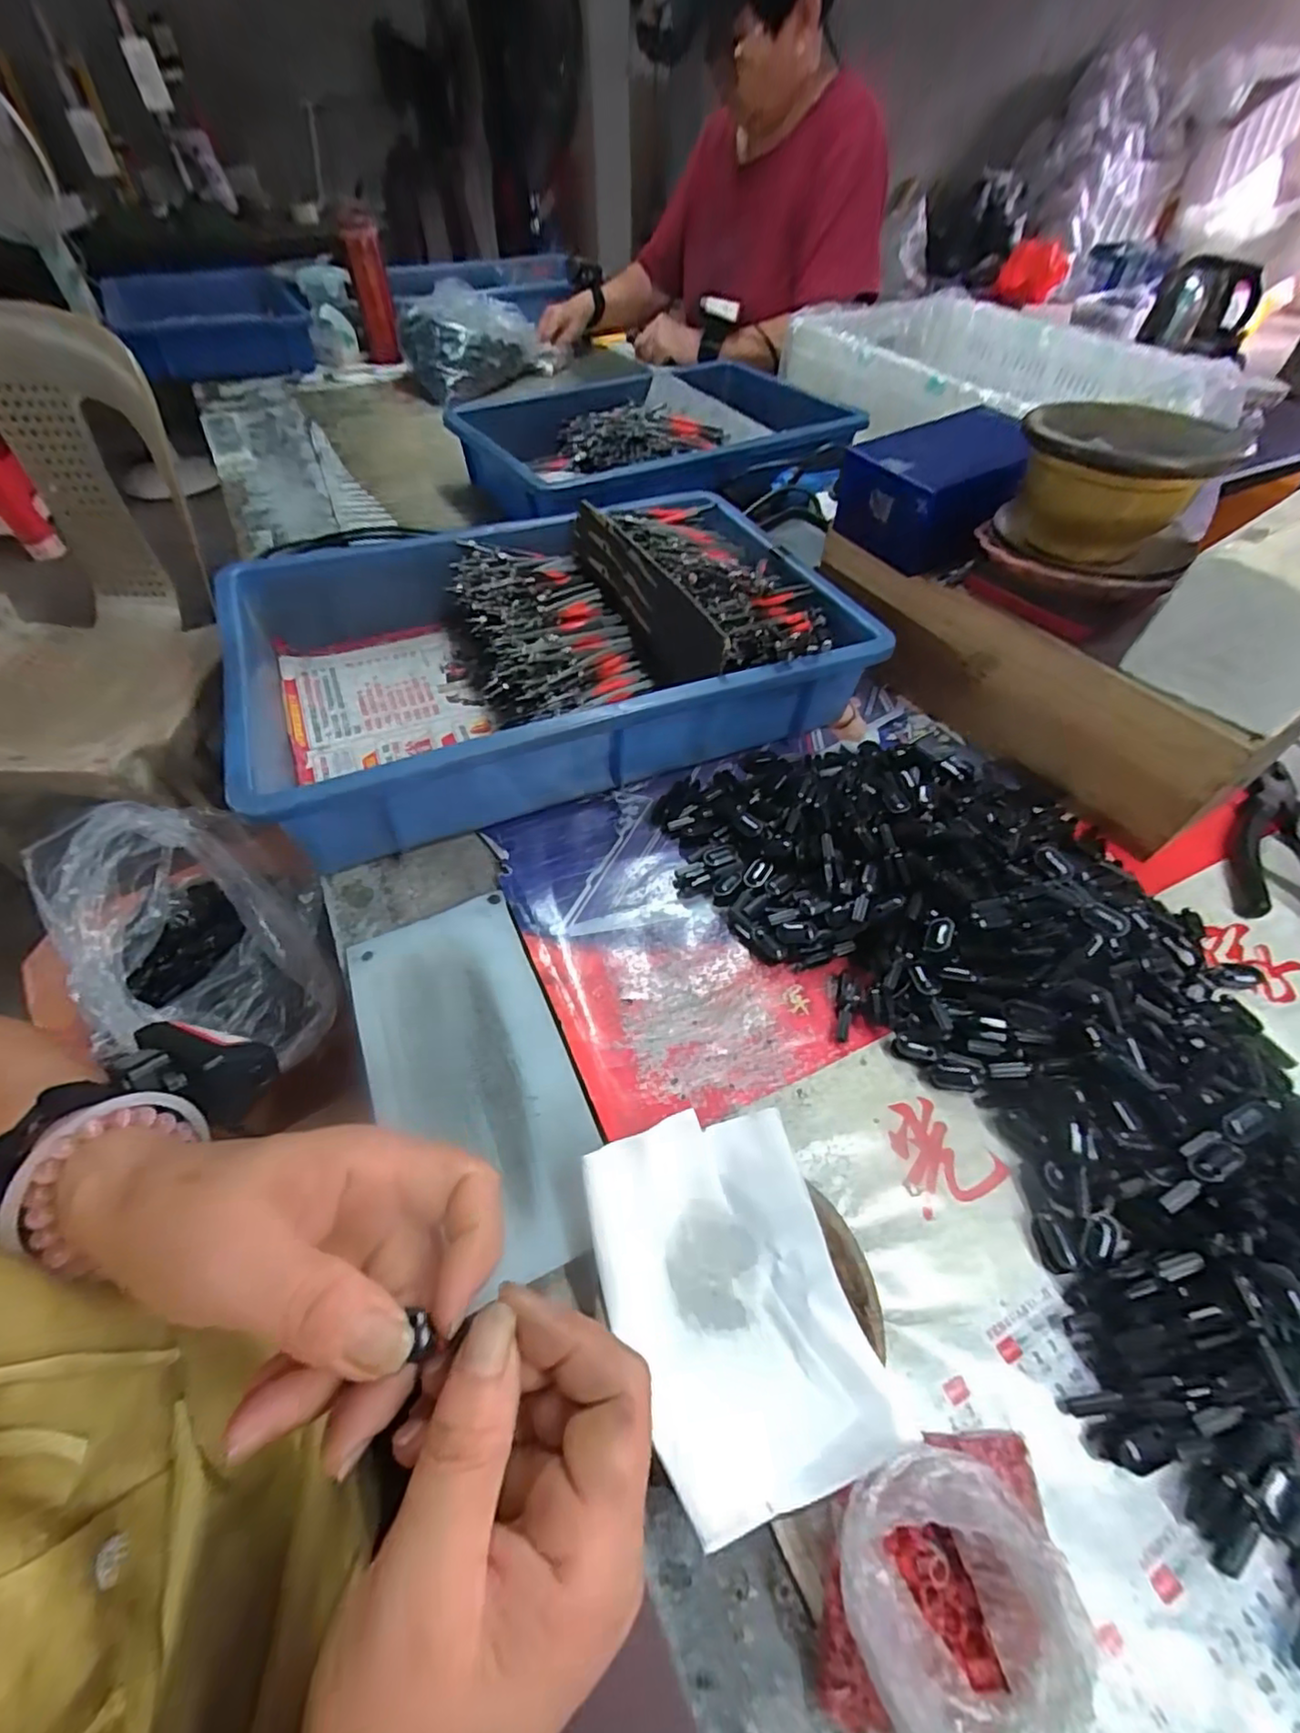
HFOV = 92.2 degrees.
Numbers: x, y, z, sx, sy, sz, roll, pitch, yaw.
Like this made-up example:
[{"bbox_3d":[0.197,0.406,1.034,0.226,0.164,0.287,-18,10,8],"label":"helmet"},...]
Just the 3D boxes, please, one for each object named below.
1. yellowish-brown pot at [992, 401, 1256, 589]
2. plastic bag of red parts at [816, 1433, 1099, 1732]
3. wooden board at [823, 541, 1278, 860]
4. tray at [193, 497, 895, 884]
[{"bbox_3d":[0.279,-0.231,0.388,0.103,0.067,0.114,30,57,21],"label":"yellowish-brown pot"},{"bbox_3d":[0.096,0.234,0.197,0.079,0.041,0.082,3,51,1],"label":"plastic bag of red parts"},{"bbox_3d":[0.244,-0.137,0.462,0.018,0.096,0.318,-27,57,-21],"label":"wooden board"},{"bbox_3d":[-0.079,-0.174,0.486,0.426,0.088,0.295,-19,54,-16],"label":"tray"}]

